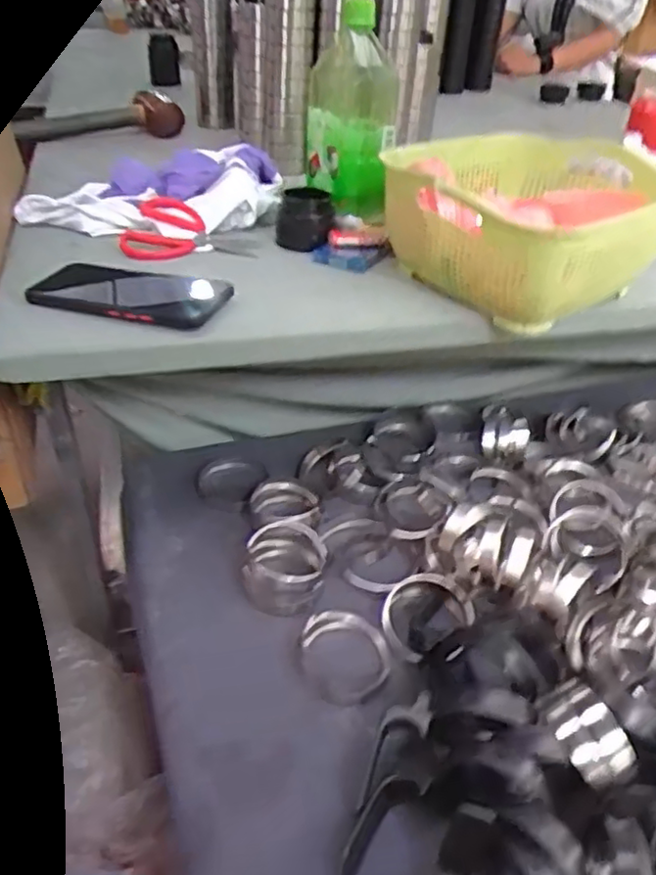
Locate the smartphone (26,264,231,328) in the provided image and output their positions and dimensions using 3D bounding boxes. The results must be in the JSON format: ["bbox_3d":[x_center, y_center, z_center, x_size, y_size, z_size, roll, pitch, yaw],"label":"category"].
[{"bbox_3d":[-0.174,-0.125,0.595,0.157,0.016,0.085,11,38,10],"label":"smartphone"}]

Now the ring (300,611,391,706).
[{"bbox_3d":[0.012,0.167,0.524,0.065,0.023,0.080,-8,39,-15],"label":"ring"}]

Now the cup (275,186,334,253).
[{"bbox_3d":[-0.025,-0.244,0.751,0.063,0.053,0.064,2,37,-2],"label":"cup"}]

